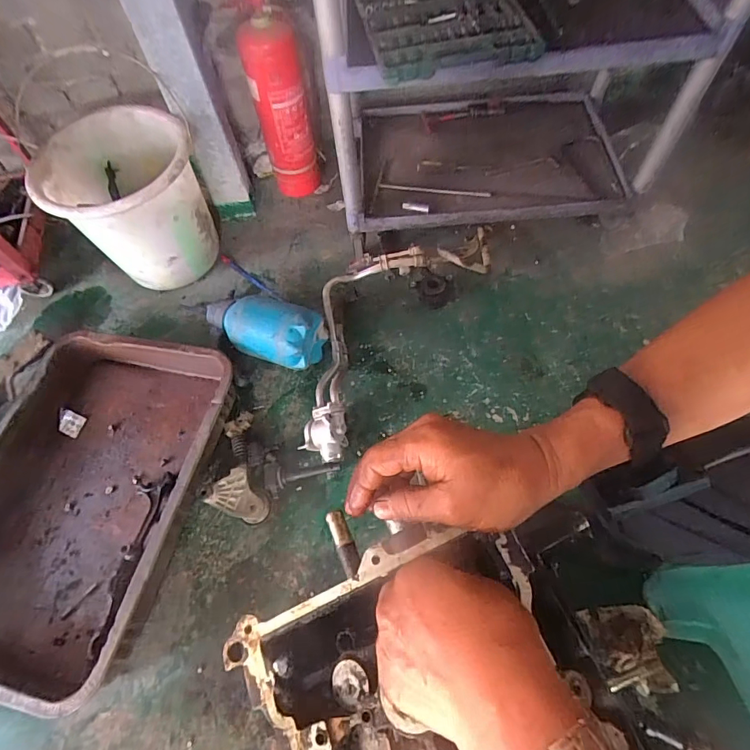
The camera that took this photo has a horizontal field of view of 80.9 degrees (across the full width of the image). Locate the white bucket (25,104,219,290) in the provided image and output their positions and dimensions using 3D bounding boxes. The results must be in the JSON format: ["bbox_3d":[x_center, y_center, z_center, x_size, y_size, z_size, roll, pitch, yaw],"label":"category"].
[{"bbox_3d":[-0.555,-0.402,1.058,0.316,0.309,0.328,-22,61,-9],"label":"white bucket"}]

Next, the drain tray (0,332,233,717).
[{"bbox_3d":[-0.572,0.219,0.849,0.434,0.119,0.617,9,61,9],"label":"drain tray"}]

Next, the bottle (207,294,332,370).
[{"bbox_3d":[-0.255,-0.106,0.971,0.284,0.115,0.113,19,63,14],"label":"bottle"}]

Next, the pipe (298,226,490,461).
[{"bbox_3d":[0.003,-0.136,1.004,0.257,0.104,0.640,32,67,20],"label":"pipe"}]

